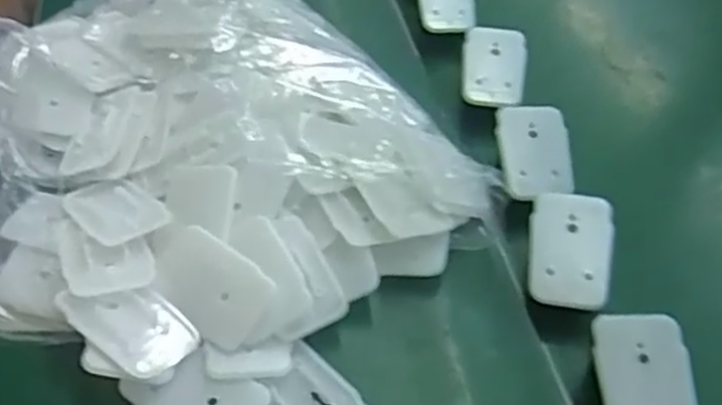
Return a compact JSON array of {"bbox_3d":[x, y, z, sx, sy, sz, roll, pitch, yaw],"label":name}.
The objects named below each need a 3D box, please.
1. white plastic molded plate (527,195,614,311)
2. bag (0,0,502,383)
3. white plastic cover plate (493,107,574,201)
[{"bbox_3d":[0.118,0.027,0.421,0.045,0.005,0.067,3,66,15],"label":"white plastic molded plate"},{"bbox_3d":[-0.120,-0.040,0.456,0.297,0.073,0.309,-26,53,-26],"label":"bag"},{"bbox_3d":[0.112,-0.033,0.479,0.045,0.009,0.063,-5,74,-8],"label":"white plastic cover plate"}]

